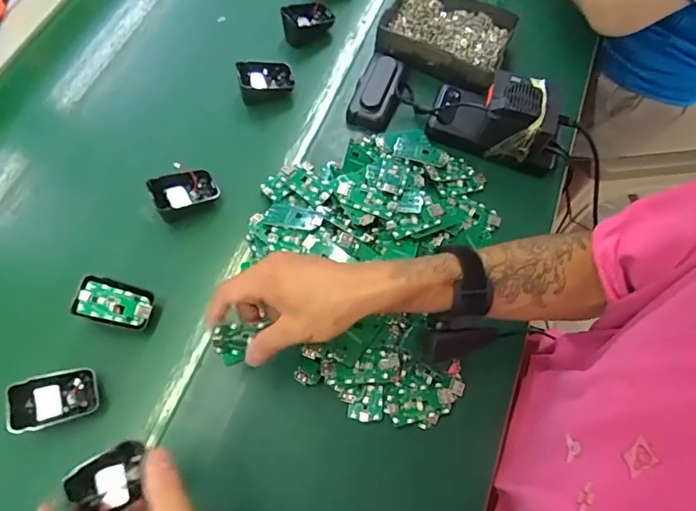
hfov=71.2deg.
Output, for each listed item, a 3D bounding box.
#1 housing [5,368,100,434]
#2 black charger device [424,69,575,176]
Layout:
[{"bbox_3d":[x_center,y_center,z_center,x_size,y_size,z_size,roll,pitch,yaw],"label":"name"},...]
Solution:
[{"bbox_3d":[-0.264,0.131,0.437,0.070,0.015,0.044,-8,69,-33],"label":"housing"},{"bbox_3d":[0.175,-0.163,0.557,0.154,0.074,0.068,18,69,10],"label":"black charger device"}]

